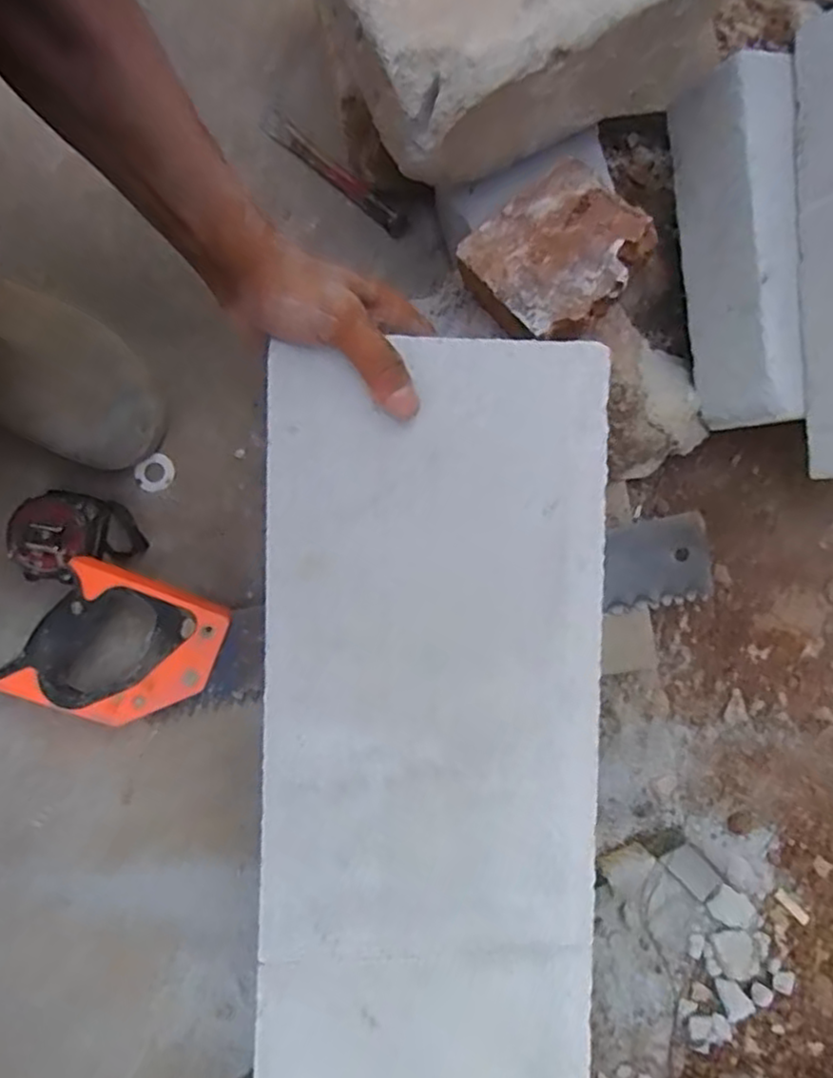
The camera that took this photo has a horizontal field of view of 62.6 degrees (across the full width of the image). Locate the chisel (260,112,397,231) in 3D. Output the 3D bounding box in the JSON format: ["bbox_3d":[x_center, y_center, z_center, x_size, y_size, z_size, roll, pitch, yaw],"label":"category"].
[{"bbox_3d":[-0.073,-0.310,0.575,0.145,0.021,0.015,39,80,9],"label":"chisel"}]

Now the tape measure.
[{"bbox_3d":[-0.263,-0.002,0.528,0.090,0.040,0.078,-27,78,-6],"label":"tape measure"}]

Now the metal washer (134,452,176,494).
[{"bbox_3d":[-0.210,-0.053,0.551,0.032,0.004,0.029,-30,94,-2],"label":"metal washer"}]

